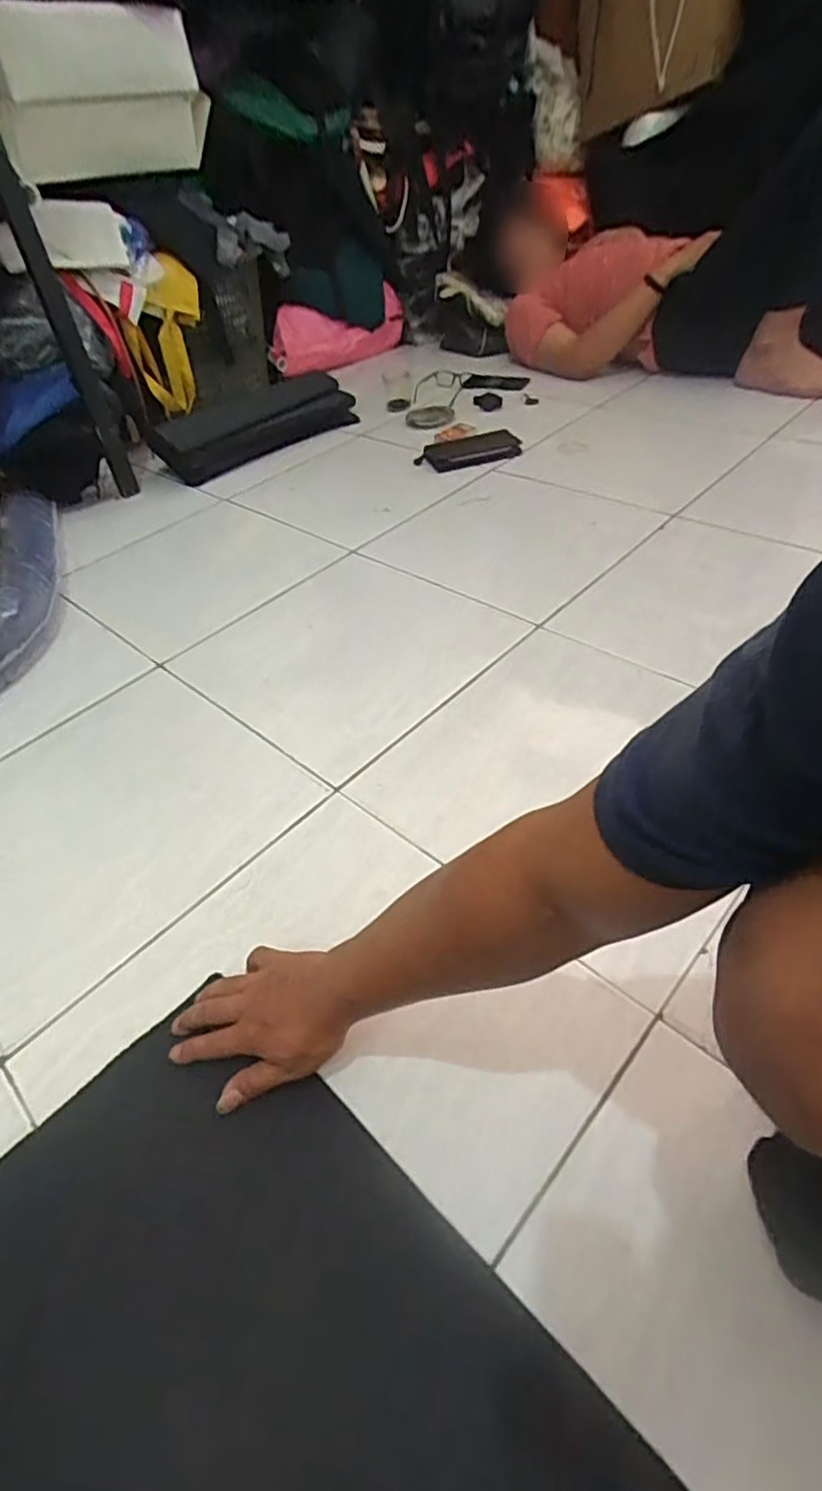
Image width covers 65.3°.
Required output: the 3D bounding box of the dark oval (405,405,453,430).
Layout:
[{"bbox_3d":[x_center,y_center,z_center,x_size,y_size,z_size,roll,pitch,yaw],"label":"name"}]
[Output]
[{"bbox_3d":[0.045,-0.773,1.507,0.109,0.022,0.134,0,46,8],"label":"dark oval"}]

